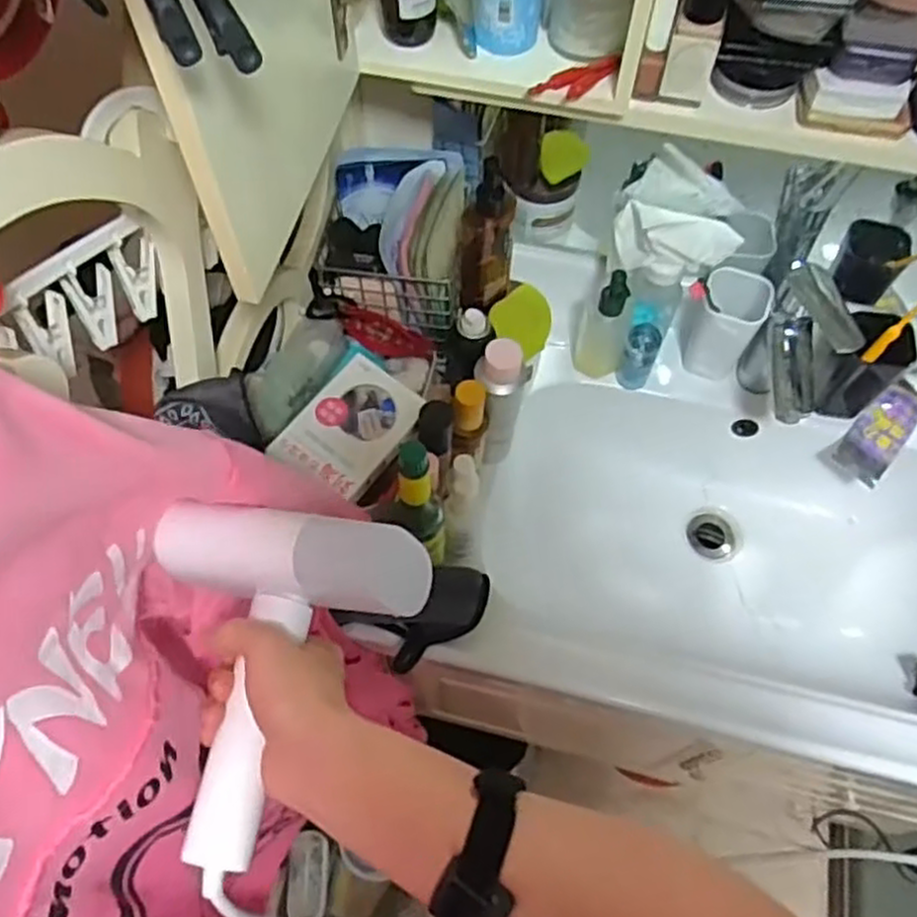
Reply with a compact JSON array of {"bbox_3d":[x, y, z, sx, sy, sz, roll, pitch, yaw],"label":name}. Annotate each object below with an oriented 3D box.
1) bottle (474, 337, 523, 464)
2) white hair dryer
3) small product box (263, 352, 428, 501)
[{"bbox_3d":[0.038,-0.045,0.757,0.045,0.177,0.042,6,62,2],"label":"bottle"},{"bbox_3d":[-0.133,0.128,0.464,0.184,0.059,0.210,15,63,7],"label":"white hair dryer"},{"bbox_3d":[-0.093,-0.027,0.675,0.089,0.020,0.120,31,66,14],"label":"small product box"}]

